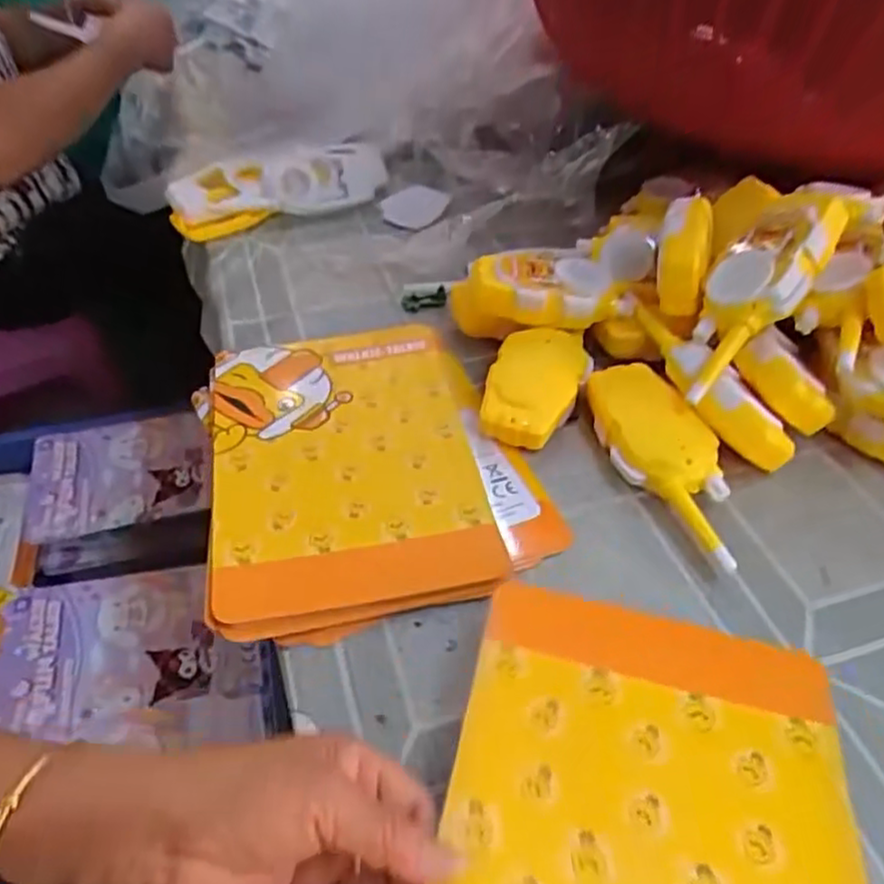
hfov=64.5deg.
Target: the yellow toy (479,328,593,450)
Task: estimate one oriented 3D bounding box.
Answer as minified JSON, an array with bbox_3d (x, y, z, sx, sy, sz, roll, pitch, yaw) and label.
[{"bbox_3d":[0.068,-0.041,0.510,0.065,0.035,0.101,15,48,12],"label":"yellow toy"}]

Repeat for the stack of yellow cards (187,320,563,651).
[{"bbox_3d":[-0.051,0.007,0.473,0.209,0.014,0.245,-11,48,-12],"label":"stack of yellow cards"}]

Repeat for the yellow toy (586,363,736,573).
[{"bbox_3d":[0.146,0.007,0.459,0.057,0.036,0.158,-21,51,-21],"label":"yellow toy"}]

